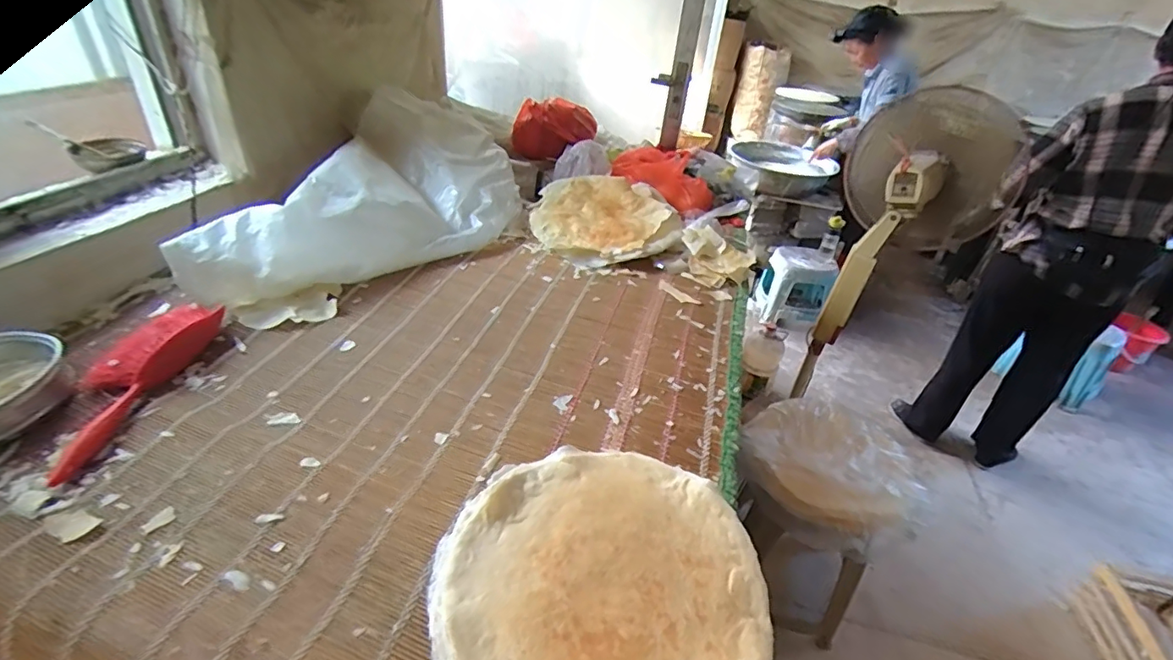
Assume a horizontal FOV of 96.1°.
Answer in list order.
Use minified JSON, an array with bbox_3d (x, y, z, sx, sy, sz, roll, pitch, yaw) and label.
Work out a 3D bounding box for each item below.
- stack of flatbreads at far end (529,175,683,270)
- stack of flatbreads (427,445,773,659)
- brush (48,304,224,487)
[{"bbox_3d":[0.049,-0.289,1.386,0.392,0.047,0.347,4,48,9],"label":"stack of flatbreads at far end"},{"bbox_3d":[0.009,0.297,0.601,0.395,0.048,0.386,-6,37,-17],"label":"stack of flatbreads"},{"bbox_3d":[-0.723,0.077,0.819,0.116,0.053,0.356,5,35,-2],"label":"brush"}]

